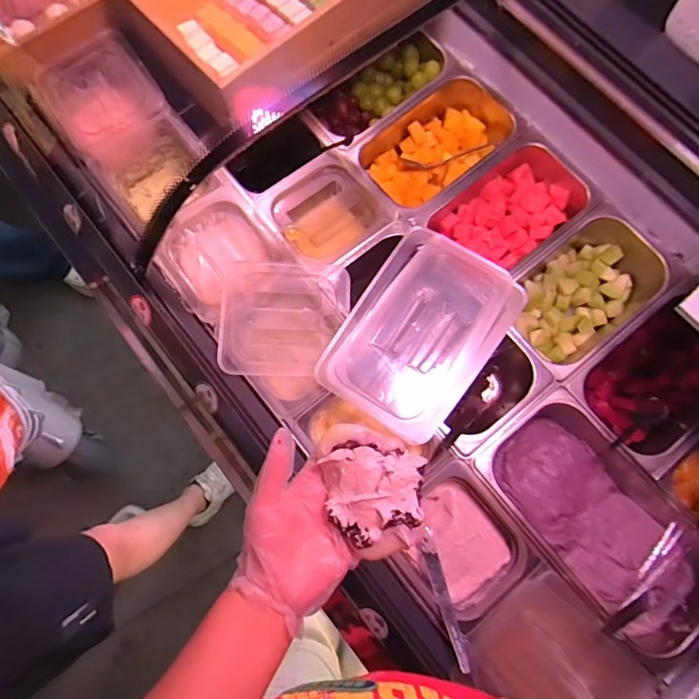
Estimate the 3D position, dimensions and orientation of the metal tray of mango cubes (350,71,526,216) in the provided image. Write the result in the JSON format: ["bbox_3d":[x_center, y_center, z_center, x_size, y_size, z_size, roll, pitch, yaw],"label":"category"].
[{"bbox_3d":[0.142,-0.330,0.758,0.257,0.090,0.163,-43,80,-10],"label":"metal tray of mango cubes"}]

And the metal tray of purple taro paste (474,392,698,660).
[{"bbox_3d":[0.346,0.237,0.659,0.182,0.092,0.329,-39,79,-9],"label":"metal tray of purple taro paste"}]

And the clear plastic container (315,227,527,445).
[{"bbox_3d":[0.097,-0.024,0.624,0.184,0.037,0.272,36,79,8],"label":"clear plastic container"}]

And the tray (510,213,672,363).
[{"bbox_3d":[0.377,-0.097,0.758,0.235,0.077,0.159,-38,79,-9],"label":"tray"}]

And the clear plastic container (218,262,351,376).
[{"bbox_3d":[-0.093,-0.044,0.667,0.175,0.043,0.160,4,76,1],"label":"clear plastic container"}]

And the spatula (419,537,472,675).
[{"bbox_3d":[0.120,0.318,0.590,0.020,0.012,0.153,-13,51,-3],"label":"spatula"}]

